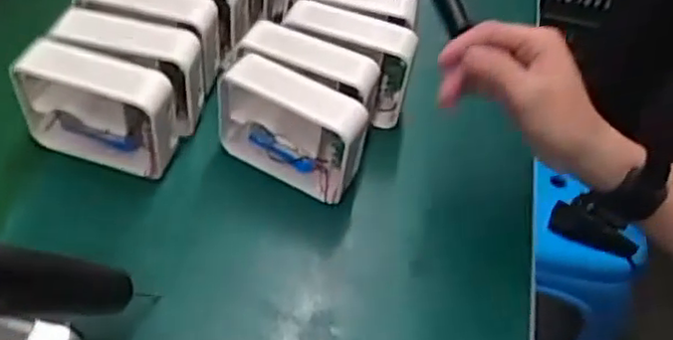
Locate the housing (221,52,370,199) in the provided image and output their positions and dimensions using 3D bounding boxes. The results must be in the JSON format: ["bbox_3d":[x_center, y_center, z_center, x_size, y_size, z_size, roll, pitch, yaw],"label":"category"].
[{"bbox_3d":[-0.041,-0.035,0.584,0.133,0.104,0.045,22,52,11],"label":"housing"}]

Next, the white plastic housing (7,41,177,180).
[{"bbox_3d":[-0.205,-0.050,0.574,0.136,0.105,0.051,10,51,2],"label":"white plastic housing"}]

